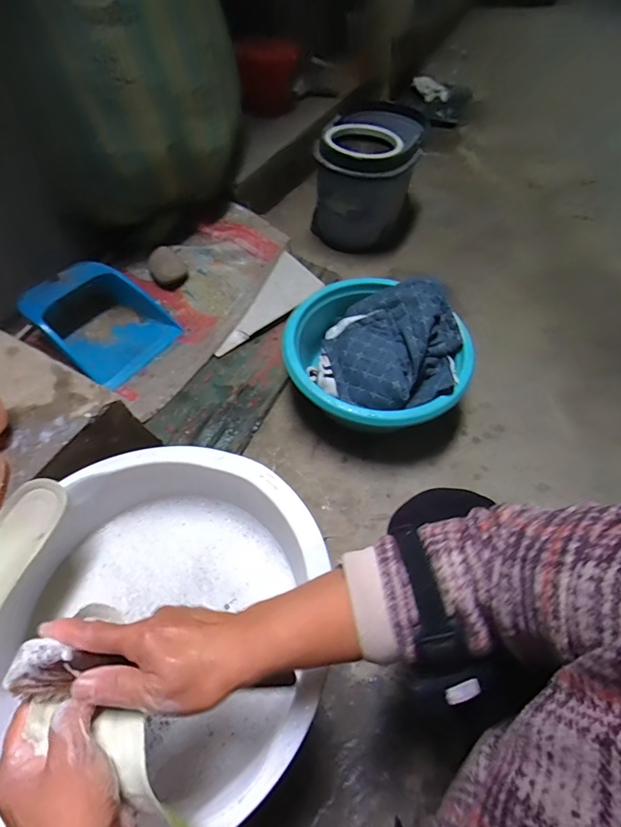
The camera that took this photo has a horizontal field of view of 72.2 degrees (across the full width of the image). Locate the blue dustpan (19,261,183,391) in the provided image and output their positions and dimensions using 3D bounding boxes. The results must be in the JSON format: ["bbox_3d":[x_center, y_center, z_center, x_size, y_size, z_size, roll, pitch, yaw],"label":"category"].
[{"bbox_3d":[-0.475,-0.206,0.973,0.268,0.083,0.248,43,54,-17],"label":"blue dustpan"}]

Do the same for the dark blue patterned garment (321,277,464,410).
[{"bbox_3d":[0.181,-0.145,0.918,0.288,0.101,0.296,-1,57,1],"label":"dark blue patterned garment"}]

